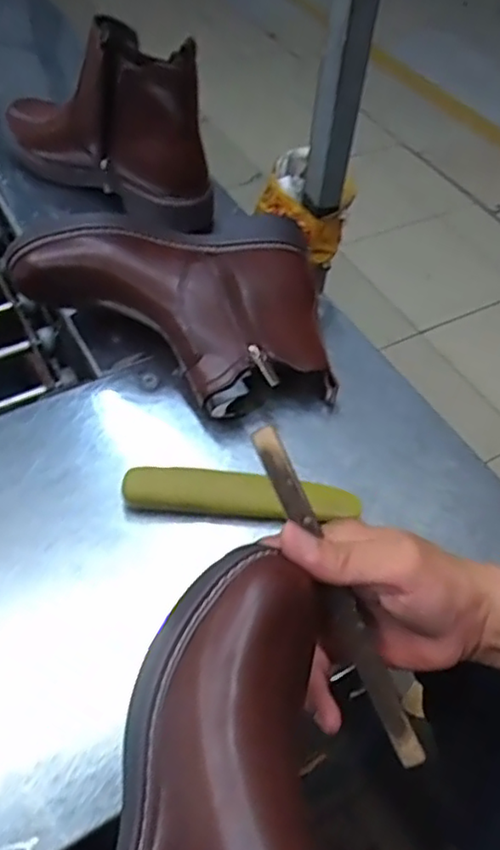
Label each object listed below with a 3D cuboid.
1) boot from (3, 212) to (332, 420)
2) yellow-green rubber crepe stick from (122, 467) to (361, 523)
[{"bbox_3d":[-0.063,-0.086,0.521,0.249,0.083,0.161,-7,54,-9],"label":"boot"},{"bbox_3d":[-0.006,0.053,0.461,0.166,0.024,0.033,6,53,0],"label":"yellow-green rubber crepe stick"}]

